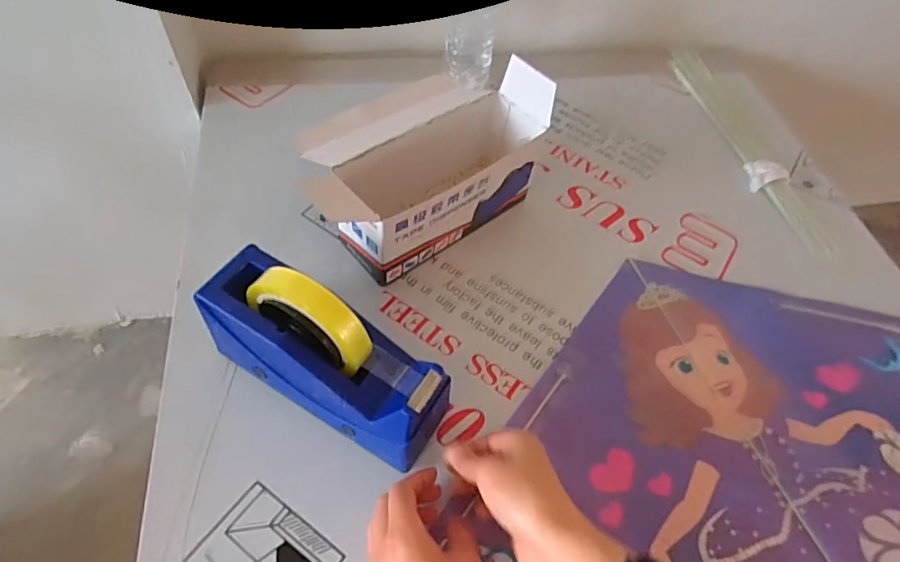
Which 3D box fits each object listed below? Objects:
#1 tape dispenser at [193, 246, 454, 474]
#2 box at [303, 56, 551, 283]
[{"bbox_3d":[-0.098,0.060,0.414,0.198,0.128,0.073,28,57,14],"label":"tape dispenser"},{"bbox_3d":[-0.031,-0.130,0.547,0.218,0.135,0.164,-35,65,-26],"label":"box"}]

